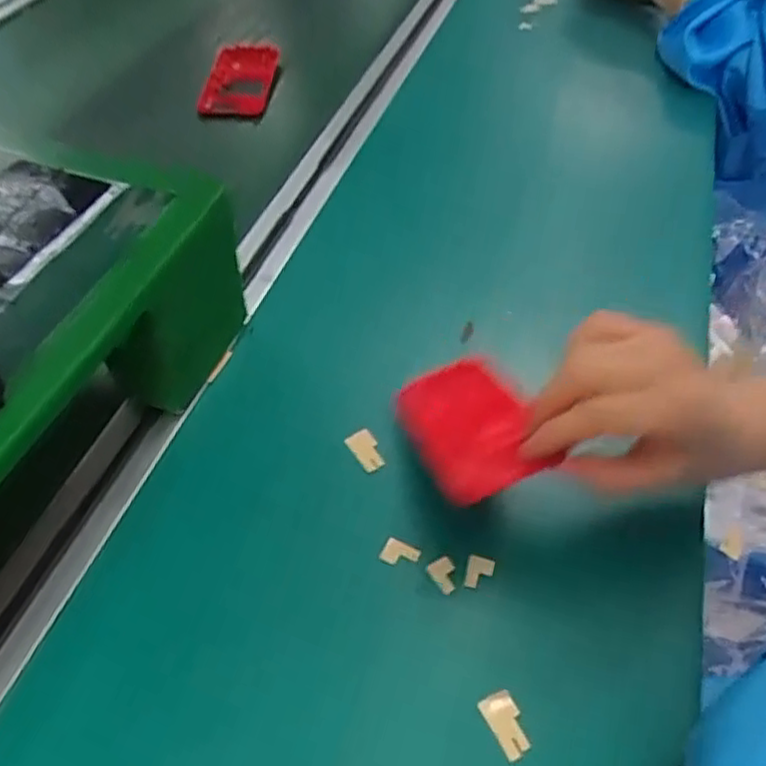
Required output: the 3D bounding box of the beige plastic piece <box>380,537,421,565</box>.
[{"bbox_3d":[0.009,0.090,0.372,0.019,0.007,0.012,21,52,15],"label":"beige plastic piece"}]

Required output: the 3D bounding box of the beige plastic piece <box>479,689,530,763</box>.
[{"bbox_3d":[0.057,0.155,0.321,0.015,0.005,0.027,-21,53,-19],"label":"beige plastic piece"}]

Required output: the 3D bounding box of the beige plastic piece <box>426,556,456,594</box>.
[{"bbox_3d":[0.033,0.100,0.366,0.013,0.006,0.020,-22,53,-19],"label":"beige plastic piece"}]

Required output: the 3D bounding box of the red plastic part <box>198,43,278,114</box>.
[{"bbox_3d":[-0.144,-0.315,0.722,0.062,0.012,0.149,4,49,2],"label":"red plastic part"}]

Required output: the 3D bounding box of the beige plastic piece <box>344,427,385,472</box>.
[{"bbox_3d":[-0.009,0.040,0.419,0.016,0.006,0.030,-26,54,-22],"label":"beige plastic piece"}]

